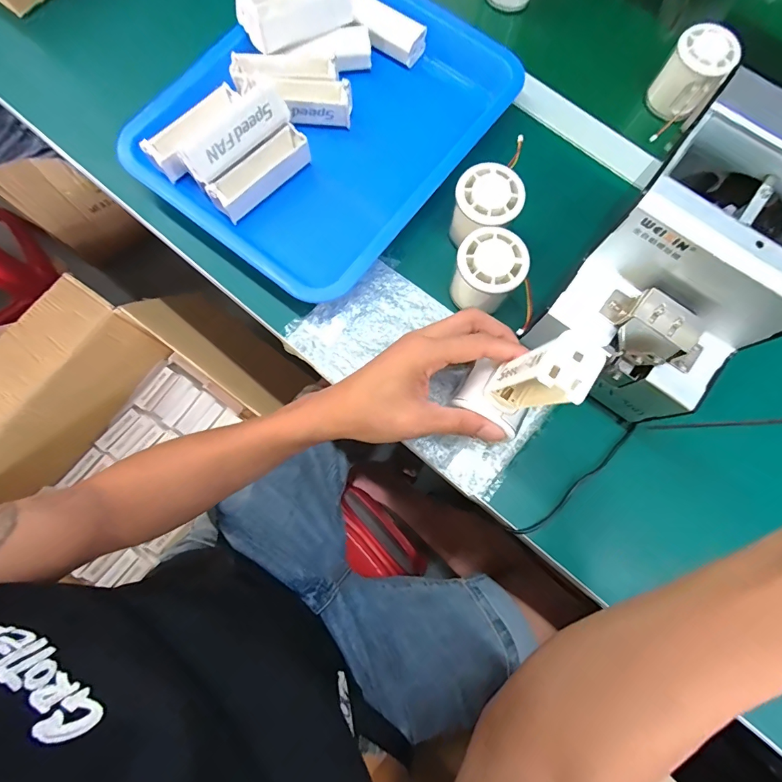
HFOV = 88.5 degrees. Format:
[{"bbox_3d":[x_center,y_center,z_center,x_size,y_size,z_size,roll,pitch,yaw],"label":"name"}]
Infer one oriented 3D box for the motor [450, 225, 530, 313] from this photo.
[{"bbox_3d":[0.083,-0.103,0.350,0.056,0.049,0.058,0,78,-1],"label":"motor"}]

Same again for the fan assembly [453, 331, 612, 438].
[{"bbox_3d":[0.084,-0.002,0.265,0.049,0.129,0.040,28,81,1],"label":"fan assembly"}]

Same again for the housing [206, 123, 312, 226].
[{"bbox_3d":[-0.120,-0.201,0.373,0.024,0.029,0.101,44,81,8],"label":"housing"}]

